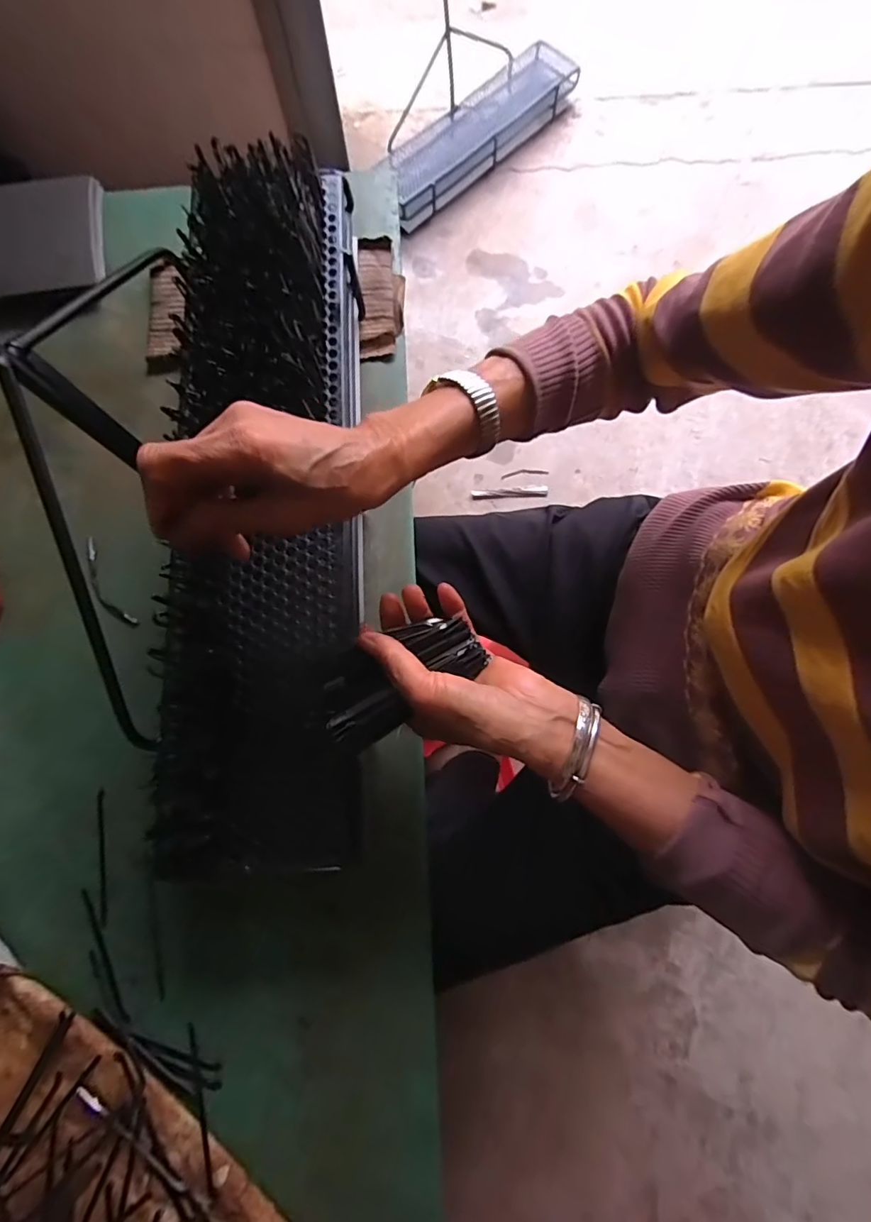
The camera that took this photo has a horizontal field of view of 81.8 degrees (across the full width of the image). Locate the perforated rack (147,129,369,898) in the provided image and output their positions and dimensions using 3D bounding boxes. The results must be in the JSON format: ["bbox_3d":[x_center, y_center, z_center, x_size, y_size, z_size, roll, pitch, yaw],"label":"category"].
[{"bbox_3d":[-0.131,-0.111,0.402,0.138,0.084,0.585,0,83,1],"label":"perforated rack"}]

